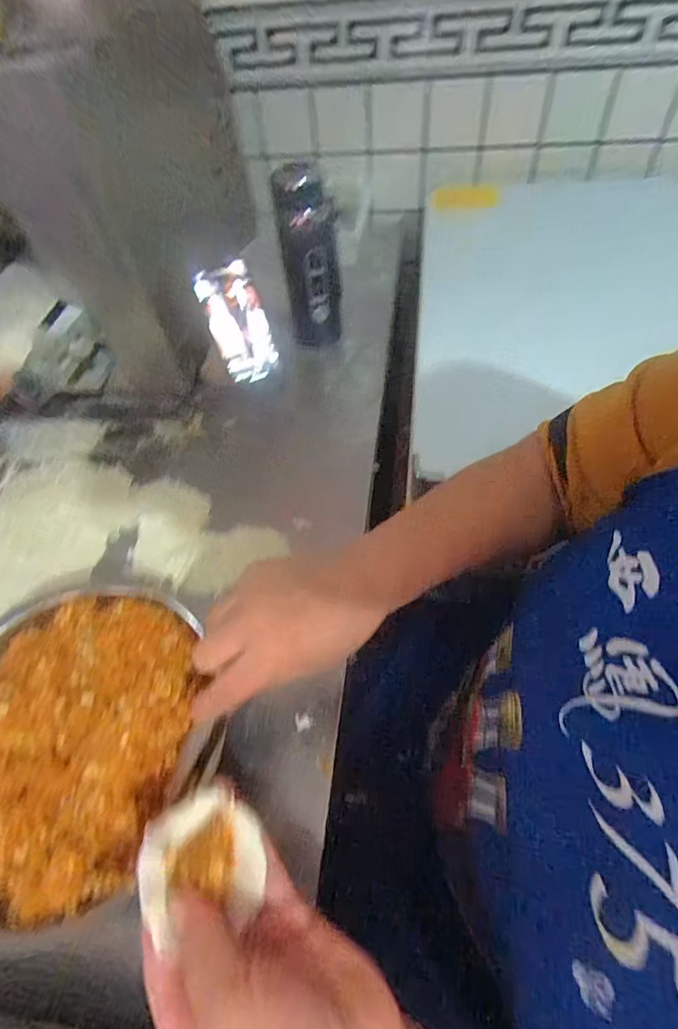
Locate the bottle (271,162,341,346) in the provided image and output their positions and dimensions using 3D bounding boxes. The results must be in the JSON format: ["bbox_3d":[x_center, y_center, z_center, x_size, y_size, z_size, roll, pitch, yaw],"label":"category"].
[{"bbox_3d":[-0.037,-0.333,0.646,0.072,0.226,0.078,-2,54,3],"label":"bottle"}]

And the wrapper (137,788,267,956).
[{"bbox_3d":[-0.074,0.181,0.255,0.062,0.019,0.063,-16,55,-7],"label":"wrapper"}]

